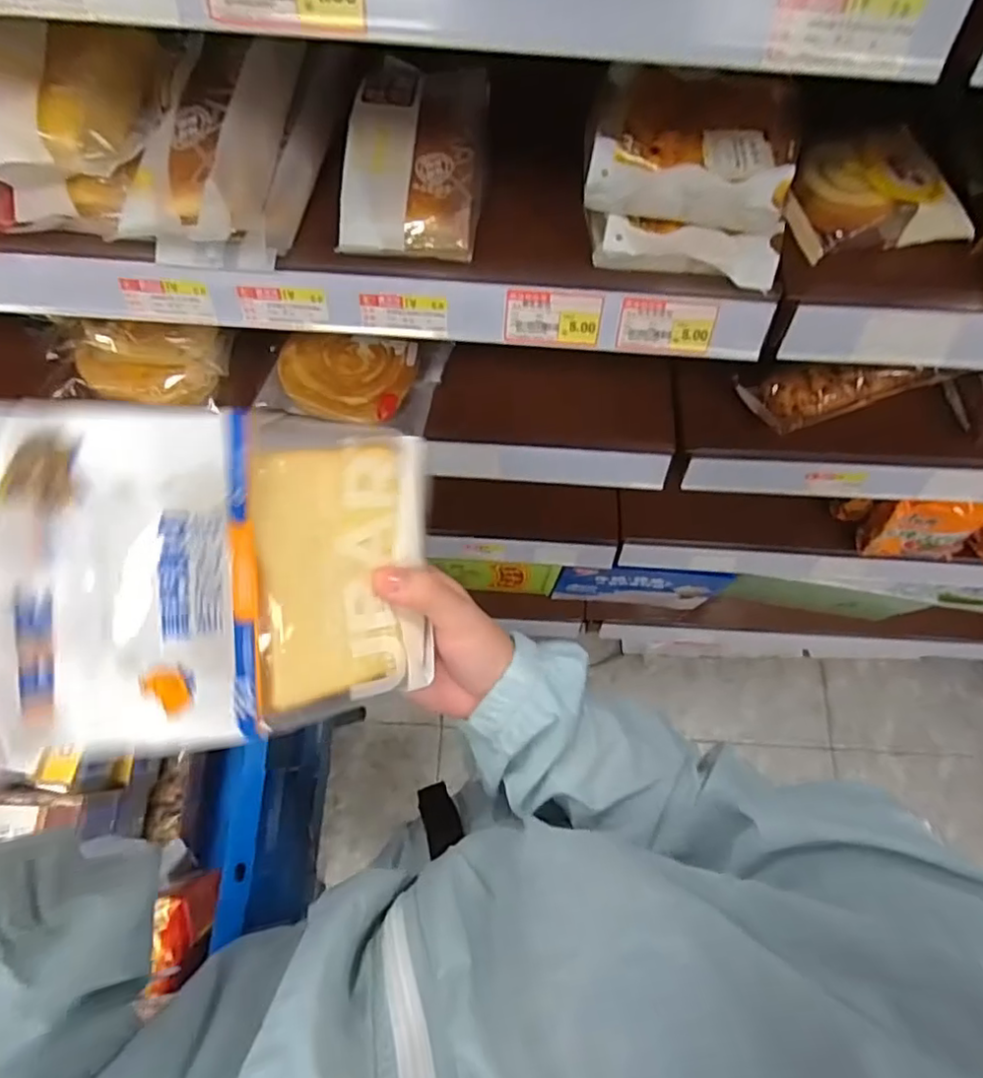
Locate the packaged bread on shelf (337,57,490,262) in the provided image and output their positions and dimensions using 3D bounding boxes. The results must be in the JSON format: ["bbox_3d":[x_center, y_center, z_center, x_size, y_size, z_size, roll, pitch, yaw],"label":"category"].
[{"bbox_3d":[-0.051,-0.267,0.436,0.090,0.047,0.165,4,69,0],"label":"packaged bread on shelf"}]

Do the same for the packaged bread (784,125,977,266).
[{"bbox_3d":[0.276,-0.252,0.455,0.123,0.031,0.094,-12,70,-6],"label":"packaged bread"}]

